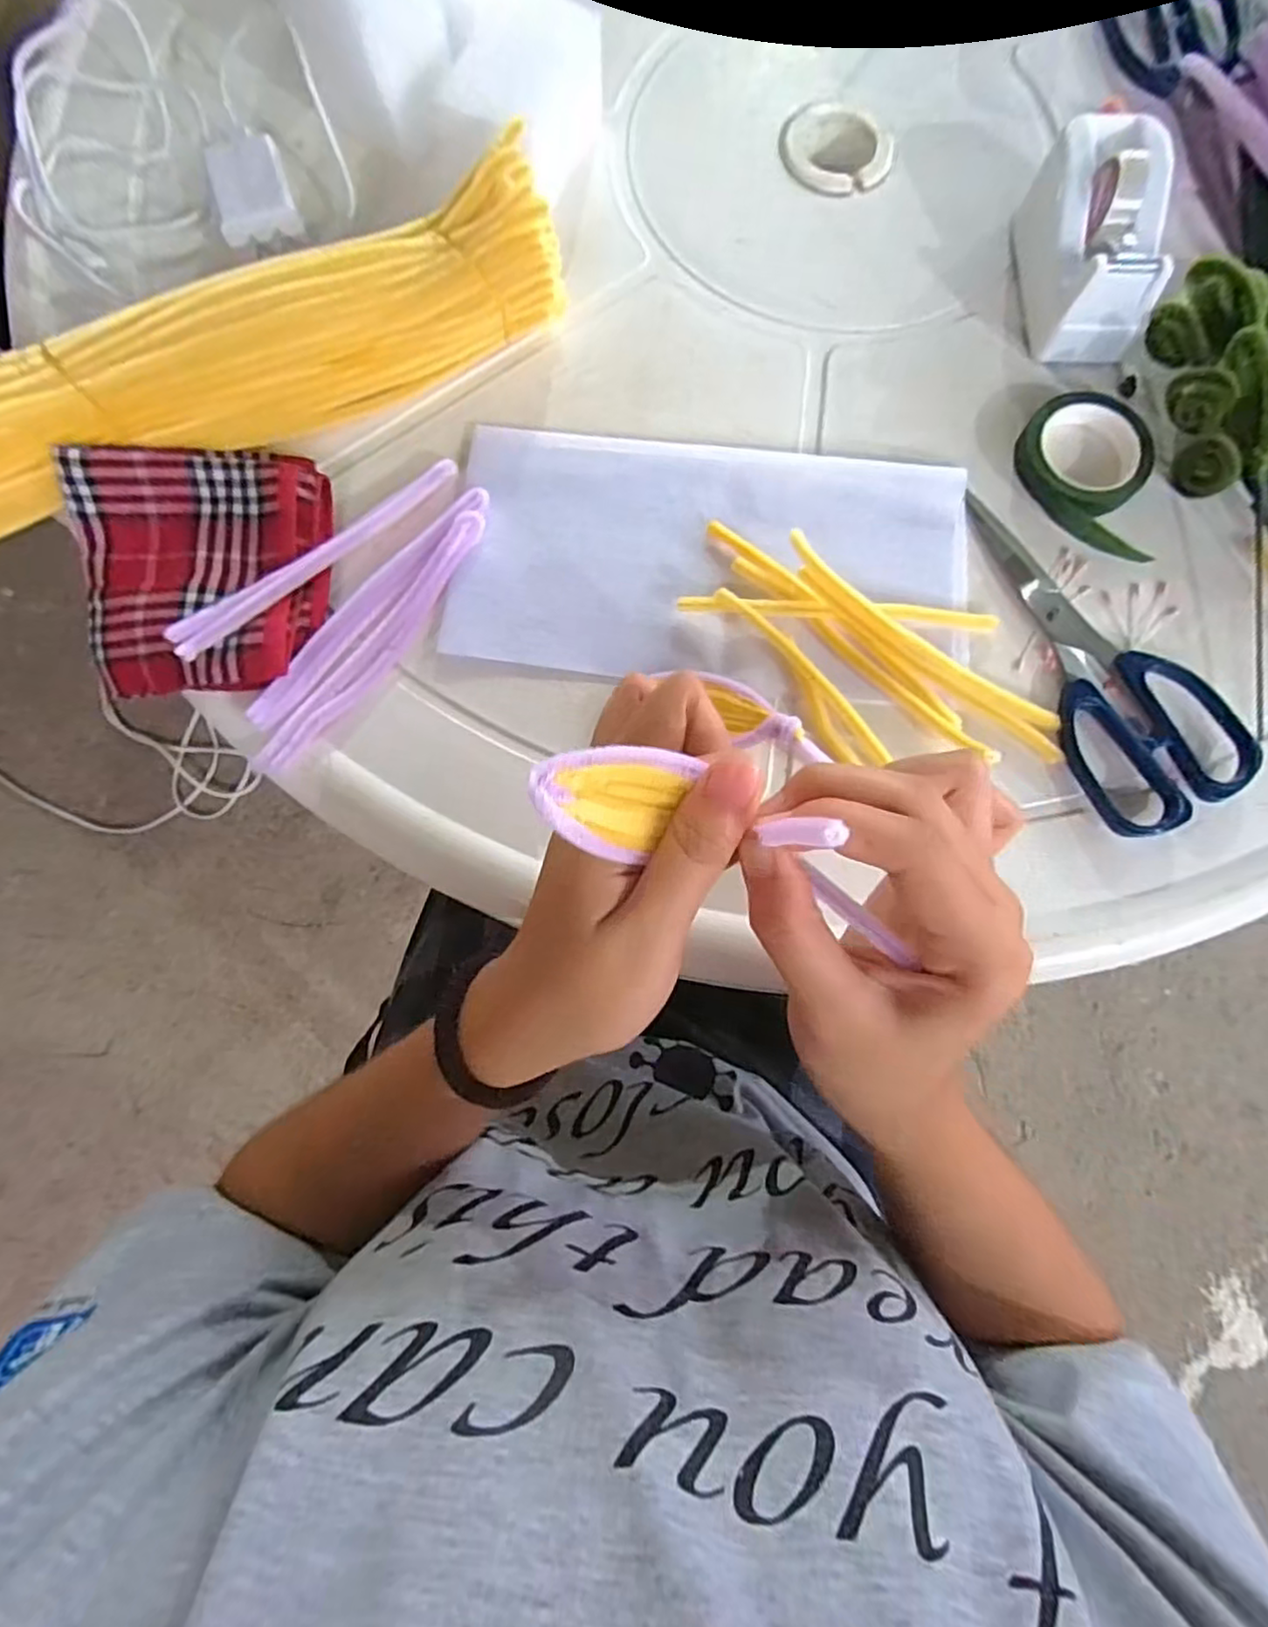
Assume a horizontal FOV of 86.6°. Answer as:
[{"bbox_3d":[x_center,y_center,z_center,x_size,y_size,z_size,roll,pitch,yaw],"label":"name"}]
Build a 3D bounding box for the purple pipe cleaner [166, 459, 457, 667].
[{"bbox_3d":[-0.139,-0.117,0.299,0.145,0.024,0.012,-44,83,-7],"label":"purple pipe cleaner"}]

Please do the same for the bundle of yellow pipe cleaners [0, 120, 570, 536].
[{"bbox_3d":[-0.173,-0.202,0.302,0.299,0.055,0.060,-28,81,-5],"label":"bundle of yellow pipe cleaners"}]

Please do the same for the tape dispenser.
[{"bbox_3d":[0.224,-0.280,0.330,0.053,0.045,0.100,3,80,0],"label":"tape dispenser"}]

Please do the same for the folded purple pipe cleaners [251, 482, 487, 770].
[{"bbox_3d":[-0.118,-0.085,0.304,0.033,0.012,0.153,33,81,5],"label":"folded purple pipe cleaners"}]

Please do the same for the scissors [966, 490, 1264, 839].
[{"bbox_3d":[0.212,-0.077,0.305,0.074,0.012,0.168,-22,81,-4],"label":"scissors"}]

